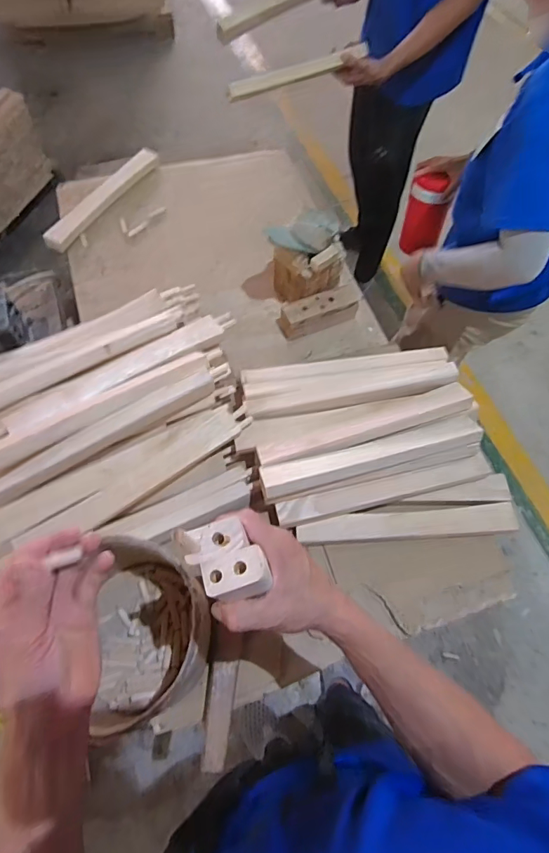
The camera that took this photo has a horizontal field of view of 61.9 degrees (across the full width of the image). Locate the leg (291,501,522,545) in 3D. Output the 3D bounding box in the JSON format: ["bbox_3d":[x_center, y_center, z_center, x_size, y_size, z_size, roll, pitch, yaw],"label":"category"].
[{"bbox_3d":[0.219,0.163,0.758,0.358,0.042,0.045,-2,64,-4],"label":"leg"}]

